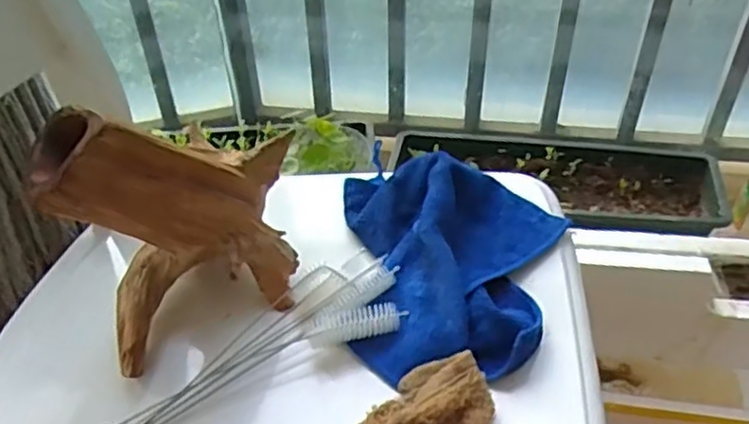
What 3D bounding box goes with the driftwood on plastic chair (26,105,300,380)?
[{"bbox_3d":[-0.121,0.001,0.464,0.170,0.177,0.086,-23,45,-22],"label":"driftwood on plastic chair"}]

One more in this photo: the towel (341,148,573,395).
[{"bbox_3d":[0.065,0.024,0.509,0.169,0.049,0.201,-3,41,-1],"label":"towel"}]

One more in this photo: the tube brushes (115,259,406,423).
[{"bbox_3d":[-0.077,0.091,0.462,0.216,0.020,0.065,-23,45,-21],"label":"tube brushes"}]

